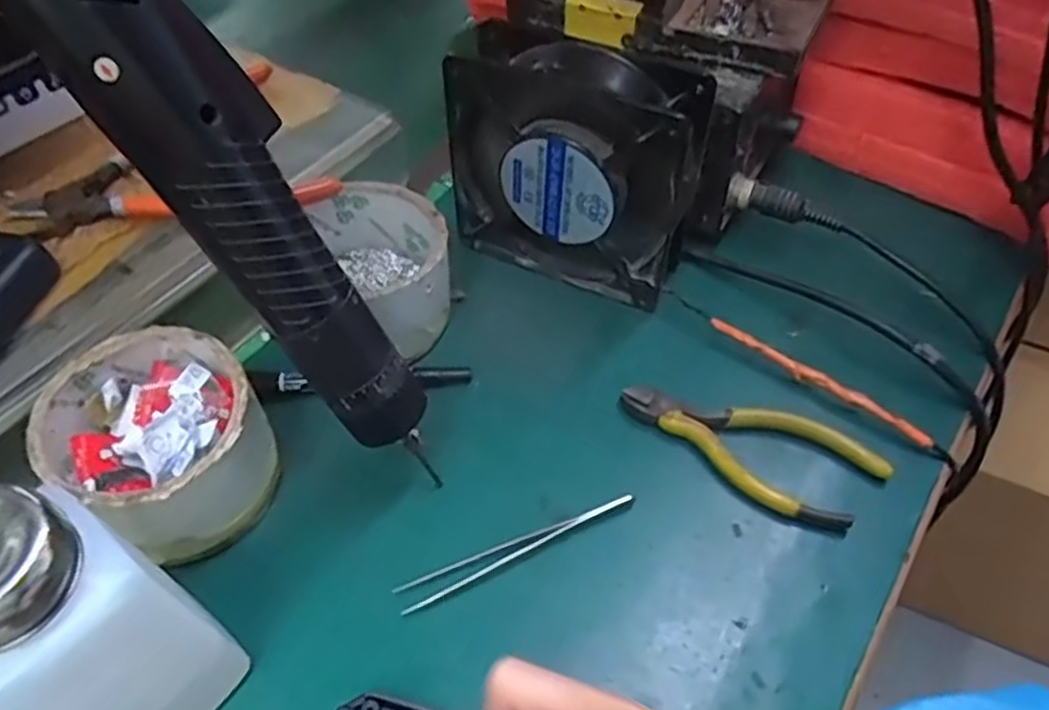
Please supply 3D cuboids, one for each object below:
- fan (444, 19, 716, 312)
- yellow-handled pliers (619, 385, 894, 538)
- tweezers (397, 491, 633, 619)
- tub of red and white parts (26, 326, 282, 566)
[{"bbox_3d":[0.025,-0.091,0.381,0.123,0.122,0.042,20,54,16],"label":"fan"},{"bbox_3d":[0.102,0.040,0.345,0.118,0.013,0.046,23,56,18],"label":"yellow-handled pliers"},{"bbox_3d":[-0.001,0.082,0.314,0.105,0.009,0.012,-17,55,-15],"label":"tweezers"},{"bbox_3d":[-0.148,0.037,0.313,0.082,0.056,0.074,30,58,22],"label":"tub of red and white parts"}]

